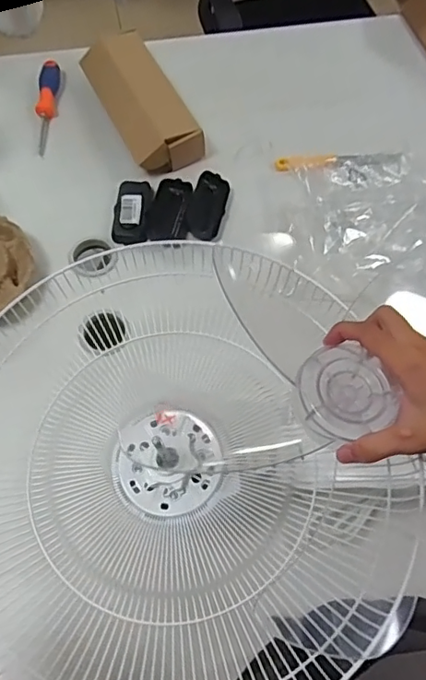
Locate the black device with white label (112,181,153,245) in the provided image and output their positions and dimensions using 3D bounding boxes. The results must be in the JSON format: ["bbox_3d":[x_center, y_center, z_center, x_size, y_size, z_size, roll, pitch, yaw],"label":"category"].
[{"bbox_3d":[-0.121,-0.193,0.810,0.052,0.027,0.100,5,66,-1],"label":"black device with white label"}]

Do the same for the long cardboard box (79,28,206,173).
[{"bbox_3d":[-0.116,-0.380,0.862,0.111,0.062,0.253,-26,70,-14],"label":"long cardboard box"}]

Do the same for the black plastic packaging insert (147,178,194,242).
[{"bbox_3d":[-0.064,-0.196,0.815,0.058,0.025,0.101,7,66,0],"label":"black plastic packaging insert"}]

